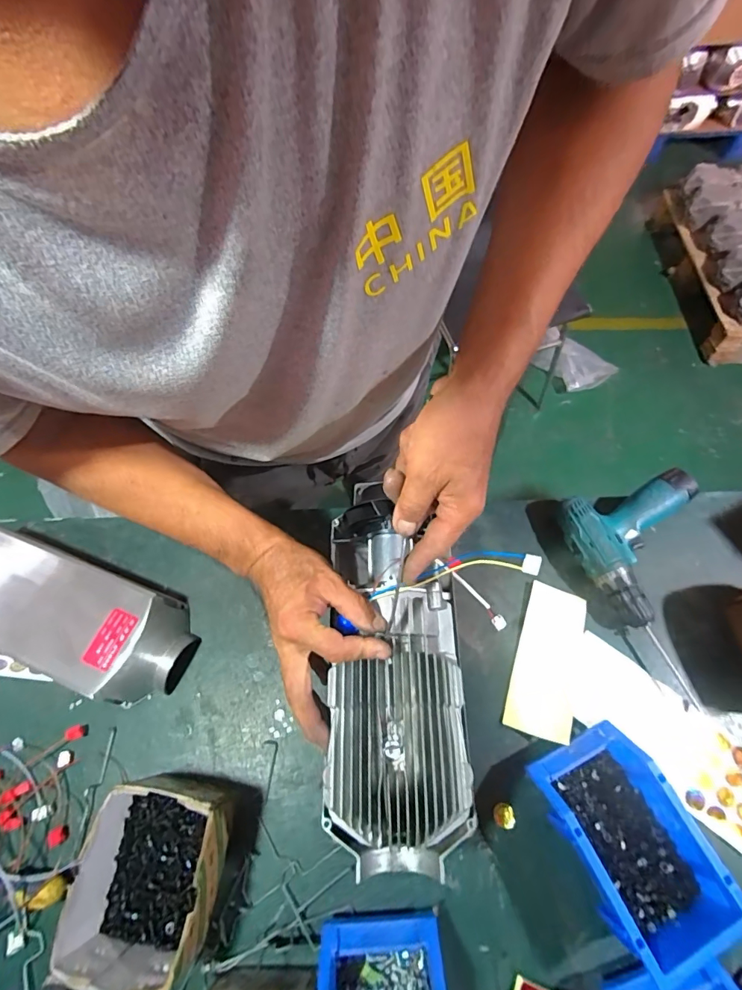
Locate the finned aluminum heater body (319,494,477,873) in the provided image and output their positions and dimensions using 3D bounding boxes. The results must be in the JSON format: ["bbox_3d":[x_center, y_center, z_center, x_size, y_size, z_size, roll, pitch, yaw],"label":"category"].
[{"bbox_3d":[0.019,0.168,0.434,0.122,0.099,0.333,-5,60,-1],"label":"finned aluminum heater body"}]

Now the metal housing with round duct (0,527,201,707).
[{"bbox_3d":[-0.411,0.140,0.567,0.376,0.082,0.144,21,67,11],"label":"metal housing with round duct"}]

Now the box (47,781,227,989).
[{"bbox_3d":[-0.217,0.379,0.440,0.124,0.094,0.149,6,65,5],"label":"box"}]

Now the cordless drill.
[{"bbox_3d":[0.392,0.110,0.580,0.192,0.050,0.275,-16,65,-6],"label":"cordless drill"}]

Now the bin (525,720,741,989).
[{"bbox_3d":[0.266,0.356,0.448,0.115,0.076,0.196,-23,66,-9],"label":"bin"}]

